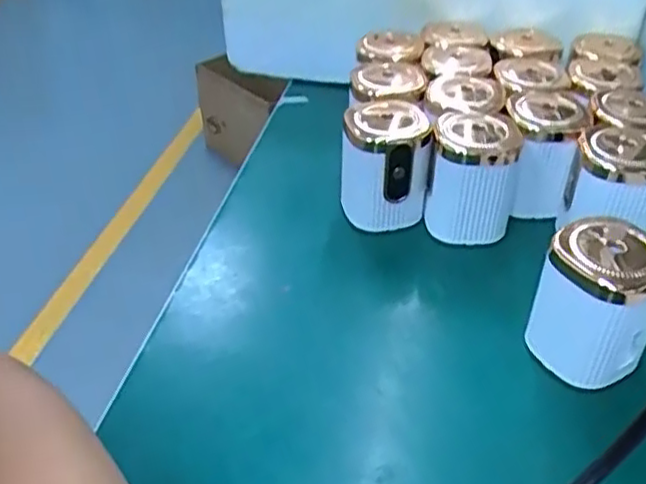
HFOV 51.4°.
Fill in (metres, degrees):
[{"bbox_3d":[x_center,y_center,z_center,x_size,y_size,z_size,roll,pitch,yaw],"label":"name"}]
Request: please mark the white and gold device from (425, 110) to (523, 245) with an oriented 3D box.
[{"bbox_3d":[0.101,-0.043,0.456,0.057,0.074,0.046,7,38,9],"label":"white and gold device"}]

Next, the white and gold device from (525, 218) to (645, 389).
[{"bbox_3d":[0.146,0.031,0.357,0.052,0.075,0.055,-17,40,-21],"label":"white and gold device"}]

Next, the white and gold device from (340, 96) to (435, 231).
[{"bbox_3d":[0.042,-0.060,0.475,0.061,0.068,0.074,-1,37,-1],"label":"white and gold device"}]

